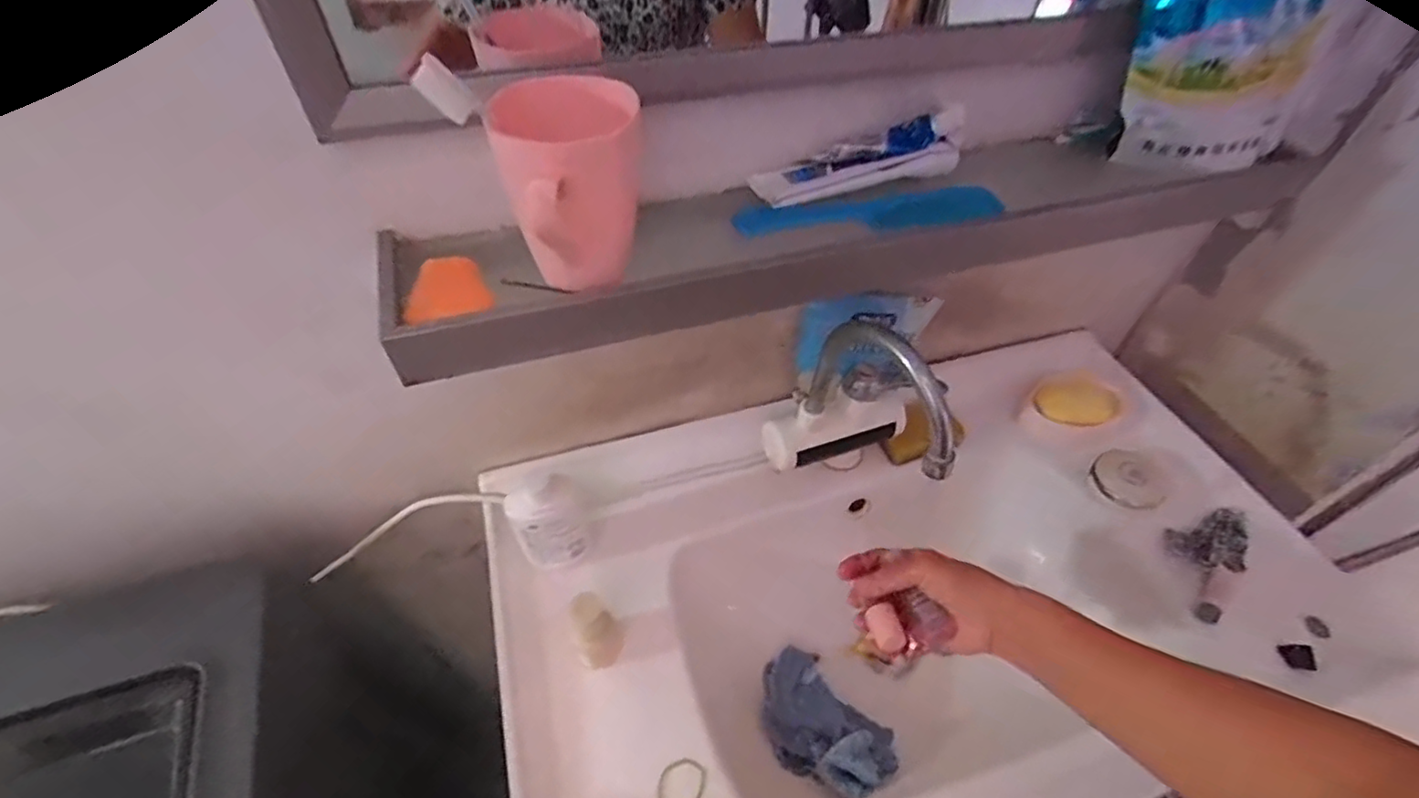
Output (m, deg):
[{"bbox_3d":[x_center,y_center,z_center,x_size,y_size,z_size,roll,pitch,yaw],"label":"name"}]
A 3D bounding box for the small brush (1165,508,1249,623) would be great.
[{"bbox_3d":[0.507,0.158,0.632,0.065,0.026,0.136,35,58,27],"label":"small brush"}]

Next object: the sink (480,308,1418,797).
[{"bbox_3d":[0.199,0.200,0.653,0.792,0.199,0.468,-15,50,-12],"label":"sink"}]

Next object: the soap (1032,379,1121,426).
[{"bbox_3d":[0.435,0.003,0.736,0.096,0.024,0.057,6,49,7],"label":"soap"}]

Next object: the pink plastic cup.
[{"bbox_3d":[-0.084,-0.137,0.394,0.088,0.108,0.133,-15,50,-12],"label":"pink plastic cup"}]

